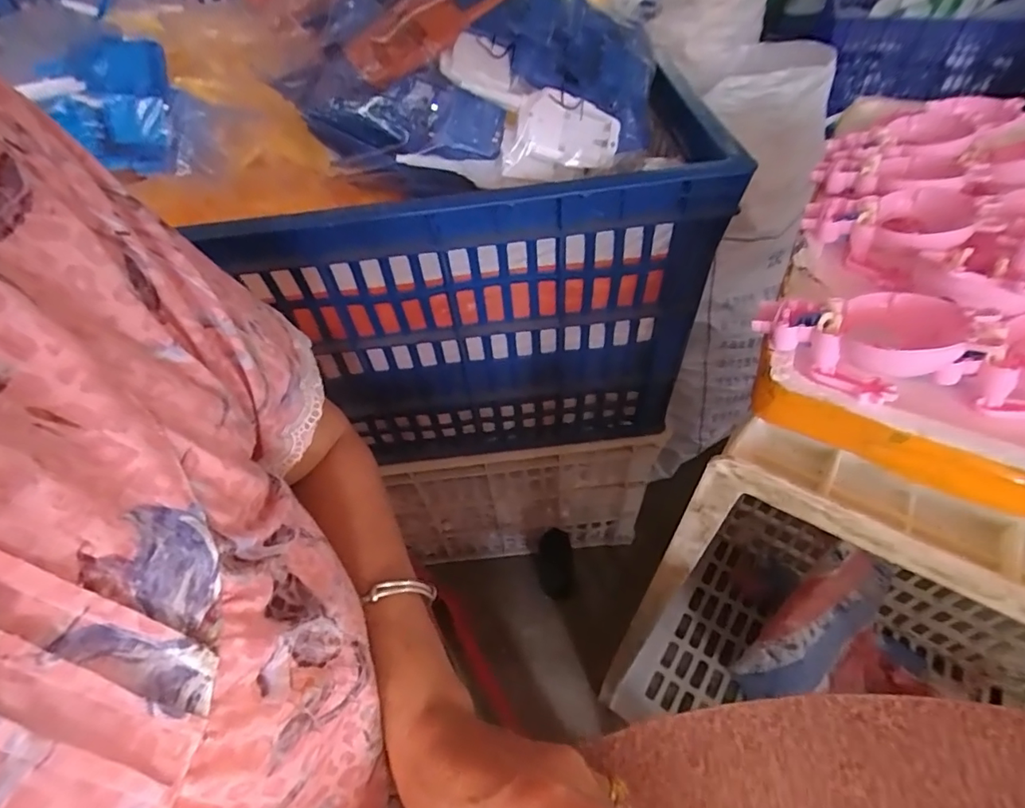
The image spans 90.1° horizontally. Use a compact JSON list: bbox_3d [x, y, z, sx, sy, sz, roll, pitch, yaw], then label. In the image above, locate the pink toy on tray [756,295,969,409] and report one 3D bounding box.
[{"bbox_3d":[0.180,-0.041,0.269,0.085,0.034,0.059,36,63,29],"label":"pink toy on tray"}]

